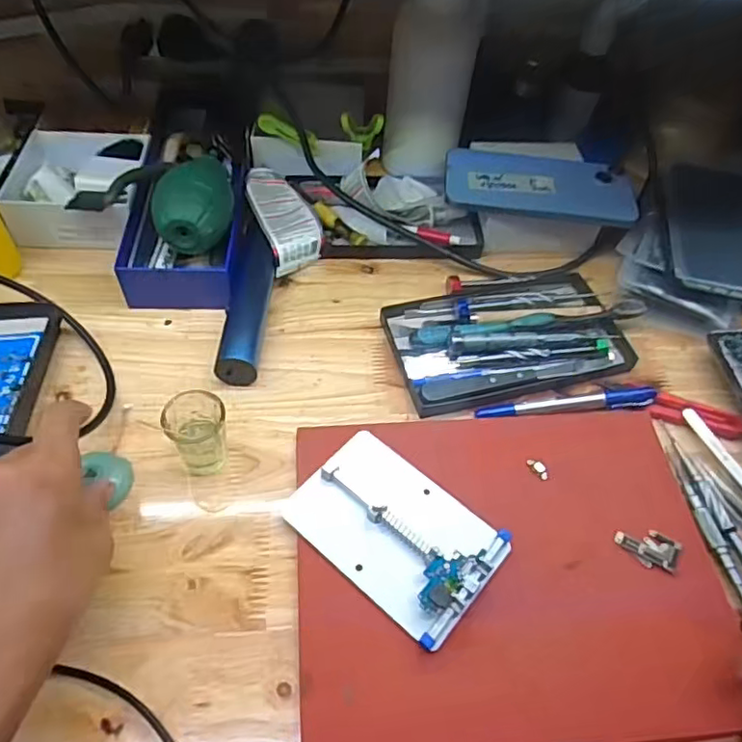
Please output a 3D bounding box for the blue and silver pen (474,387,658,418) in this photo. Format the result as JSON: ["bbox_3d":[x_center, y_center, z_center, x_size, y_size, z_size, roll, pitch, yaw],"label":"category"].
[{"bbox_3d":[0.140,0.022,0.422,0.129,0.008,0.016,-5,58,-8],"label":"blue and silver pen"}]

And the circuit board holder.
[{"bbox_3d":[0.015,0.091,0.350,0.117,0.017,0.079,38,63,18],"label":"circuit board holder"}]

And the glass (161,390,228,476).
[{"bbox_3d":[-0.108,0.039,0.375,0.036,0.045,0.039,1,52,-1],"label":"glass"}]

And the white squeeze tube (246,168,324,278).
[{"bbox_3d":[-0.078,-0.135,0.513,0.045,0.031,0.114,-17,57,-16],"label":"white squeeze tube"}]

